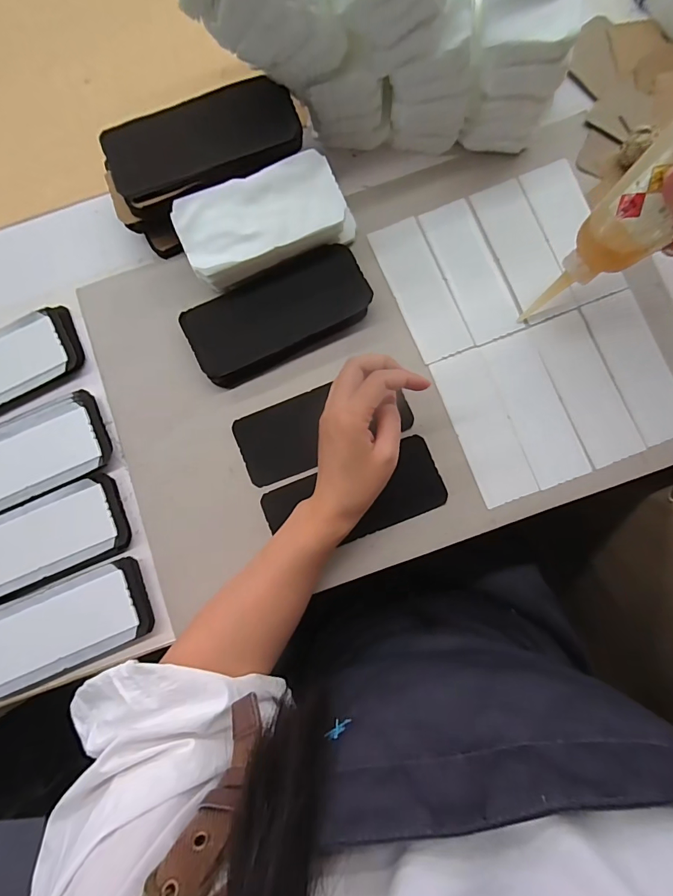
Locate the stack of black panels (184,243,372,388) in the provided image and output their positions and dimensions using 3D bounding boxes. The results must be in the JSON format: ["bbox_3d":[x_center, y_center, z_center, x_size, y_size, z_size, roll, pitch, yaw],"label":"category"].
[{"bbox_3d":[-0.057,-0.132,0.413,0.175,0.019,0.081,-28,84,-3],"label":"stack of black panels"}]

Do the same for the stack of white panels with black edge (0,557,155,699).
[{"bbox_3d":[-0.252,0.162,0.383,0.162,0.021,0.074,-23,84,-2],"label":"stack of white panels with black edge"}]

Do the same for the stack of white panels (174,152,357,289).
[{"bbox_3d":[-0.064,-0.209,0.399,0.163,0.057,0.077,-26,84,-2],"label":"stack of white panels"}]

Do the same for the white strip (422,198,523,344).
[{"bbox_3d":[0.135,-0.177,0.420,0.052,0.006,0.144,-22,84,-2],"label":"white strip"}]

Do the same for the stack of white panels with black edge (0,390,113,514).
[{"bbox_3d":[-0.303,0.010,0.402,0.164,0.009,0.082,-24,84,-2],"label":"stack of white panels with black edge"}]

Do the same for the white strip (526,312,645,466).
[{"bbox_3d":[0.242,-0.059,0.405,0.055,0.004,0.148,-22,83,-1],"label":"white strip"}]

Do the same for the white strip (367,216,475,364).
[{"bbox_3d":[0.084,-0.159,0.421,0.051,0.006,0.145,-22,84,-2],"label":"white strip"}]

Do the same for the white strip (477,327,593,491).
[{"bbox_3d":[0.192,-0.039,0.406,0.053,0.005,0.149,-21,84,-2],"label":"white strip"}]

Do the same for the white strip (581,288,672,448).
[{"bbox_3d":[0.292,-0.080,0.405,0.053,0.005,0.148,-20,84,-2],"label":"white strip"}]

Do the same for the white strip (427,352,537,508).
[{"bbox_3d":[0.142,-0.021,0.405,0.052,0.004,0.147,-20,84,0],"label":"white strip"}]

